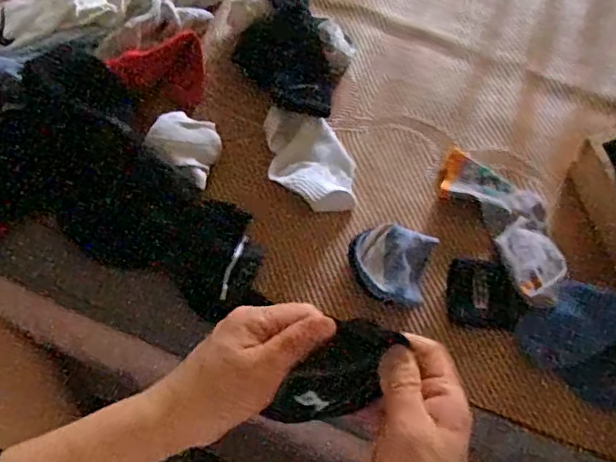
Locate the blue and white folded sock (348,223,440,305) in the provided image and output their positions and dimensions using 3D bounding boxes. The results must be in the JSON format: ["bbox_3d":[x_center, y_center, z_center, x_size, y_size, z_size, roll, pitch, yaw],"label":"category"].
[{"bbox_3d":[0.084,0.034,0.599,0.082,0.037,0.074,19,65,6],"label":"blue and white folded sock"}]

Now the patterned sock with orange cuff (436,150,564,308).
[{"bbox_3d":[0.223,-0.018,0.632,0.102,0.034,0.203,-24,68,-14],"label":"patterned sock with orange cuff"}]

